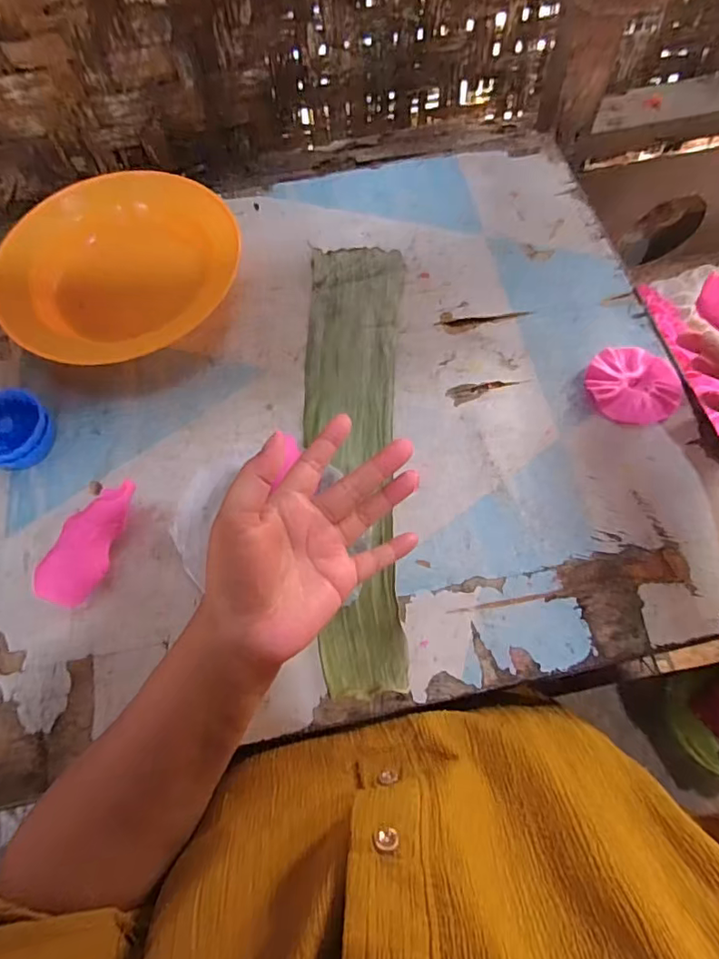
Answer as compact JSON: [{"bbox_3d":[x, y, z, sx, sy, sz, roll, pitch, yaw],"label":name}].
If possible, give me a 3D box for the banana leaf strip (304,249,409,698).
[{"bbox_3d":[-0.006,-0.039,0.432,0.082,0.012,0.395,0,66,2],"label":"banana leaf strip"}]

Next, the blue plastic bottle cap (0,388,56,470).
[{"bbox_3d":[-0.278,-0.037,0.429,0.058,0.038,0.059,-1,66,2],"label":"blue plastic bottle cap"}]

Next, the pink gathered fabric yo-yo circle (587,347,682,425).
[{"bbox_3d":[0.227,-0.078,0.442,0.072,0.010,0.072,42,74,18],"label":"pink gathered fabric yo-yo circle"}]

